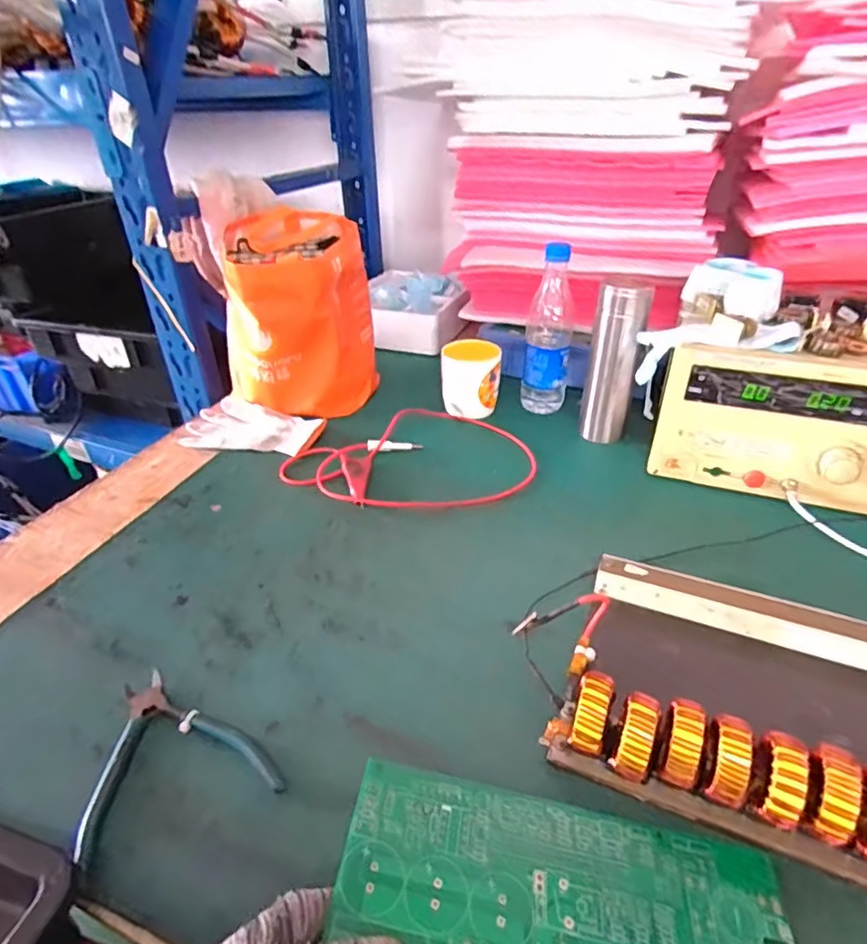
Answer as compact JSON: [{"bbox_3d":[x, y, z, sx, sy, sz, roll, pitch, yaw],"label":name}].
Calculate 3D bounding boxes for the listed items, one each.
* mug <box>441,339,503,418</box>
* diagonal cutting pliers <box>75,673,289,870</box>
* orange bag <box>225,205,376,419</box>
[{"bbox_3d":[0.053,-0.127,0.784,0.084,0.090,0.076,0,35,1],"label":"mug"},{"bbox_3d":[-0.186,0.193,0.407,0.123,0.010,0.127,-15,37,-19],"label":"diagonal cutting pliers"},{"bbox_3d":[-0.196,-0.226,0.812,0.209,0.227,0.221,-6,35,-7],"label":"orange bag"}]

